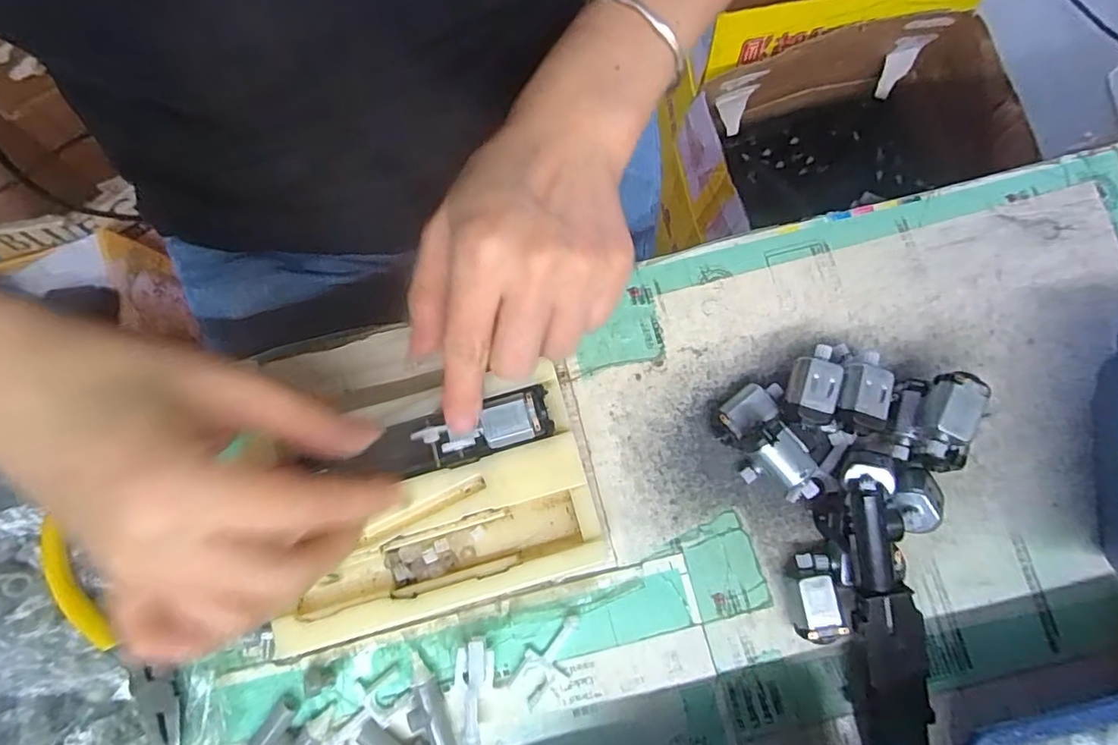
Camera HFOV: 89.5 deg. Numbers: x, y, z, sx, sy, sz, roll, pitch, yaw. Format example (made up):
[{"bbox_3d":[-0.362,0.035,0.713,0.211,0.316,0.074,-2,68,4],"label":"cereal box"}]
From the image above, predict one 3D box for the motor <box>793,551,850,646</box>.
[{"bbox_3d":[0.105,0.094,0.234,0.017,0.016,0.034,-8,81,1],"label":"motor"}]

